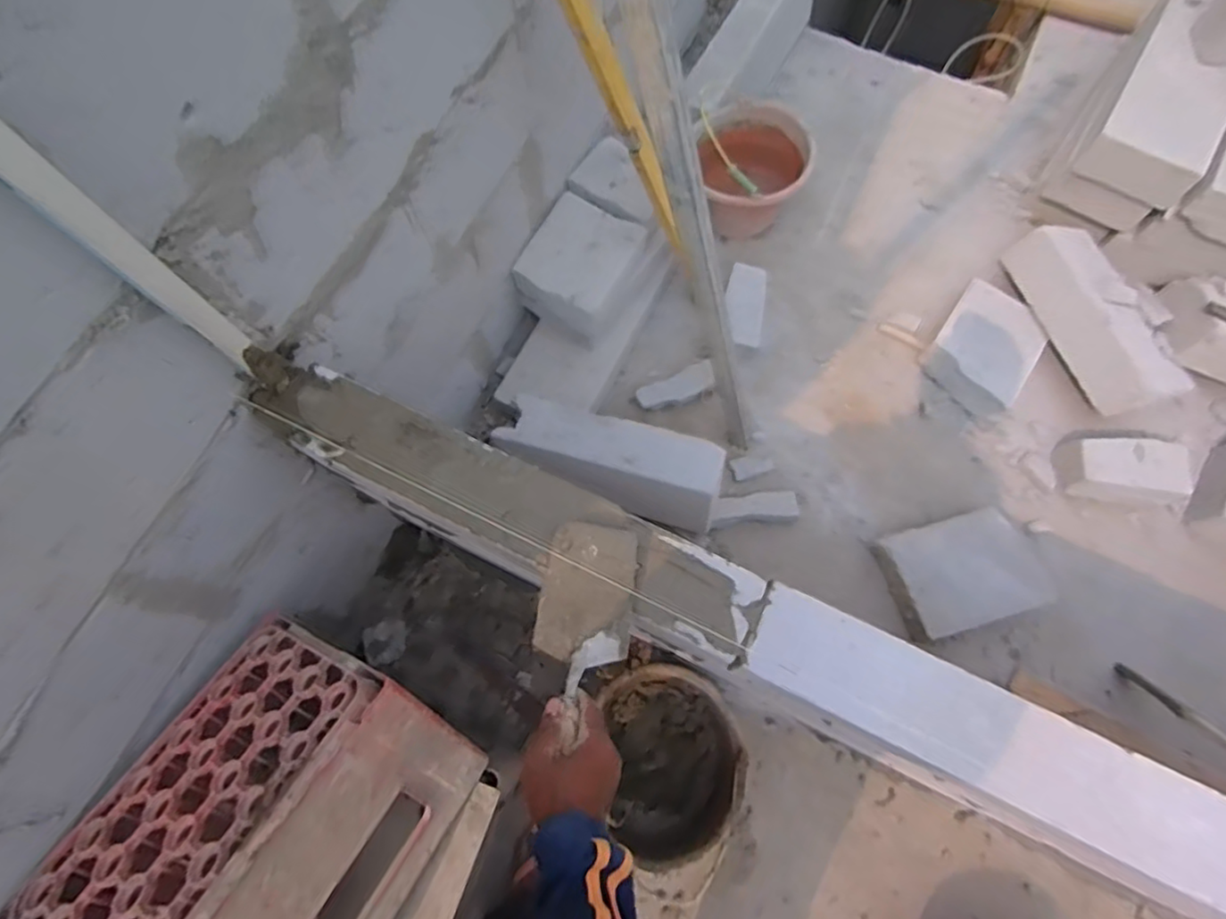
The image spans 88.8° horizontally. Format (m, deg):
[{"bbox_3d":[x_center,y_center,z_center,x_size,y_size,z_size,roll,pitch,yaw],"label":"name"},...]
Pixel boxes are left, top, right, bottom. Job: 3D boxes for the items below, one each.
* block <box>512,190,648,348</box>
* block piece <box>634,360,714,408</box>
[{"bbox_3d":[-0.067,-0.404,1.313,0.211,0.115,0.262,25,75,9],"label":"block"},{"bbox_3d":[0.137,-0.152,1.347,0.168,0.028,0.059,-21,72,10],"label":"block piece"}]

